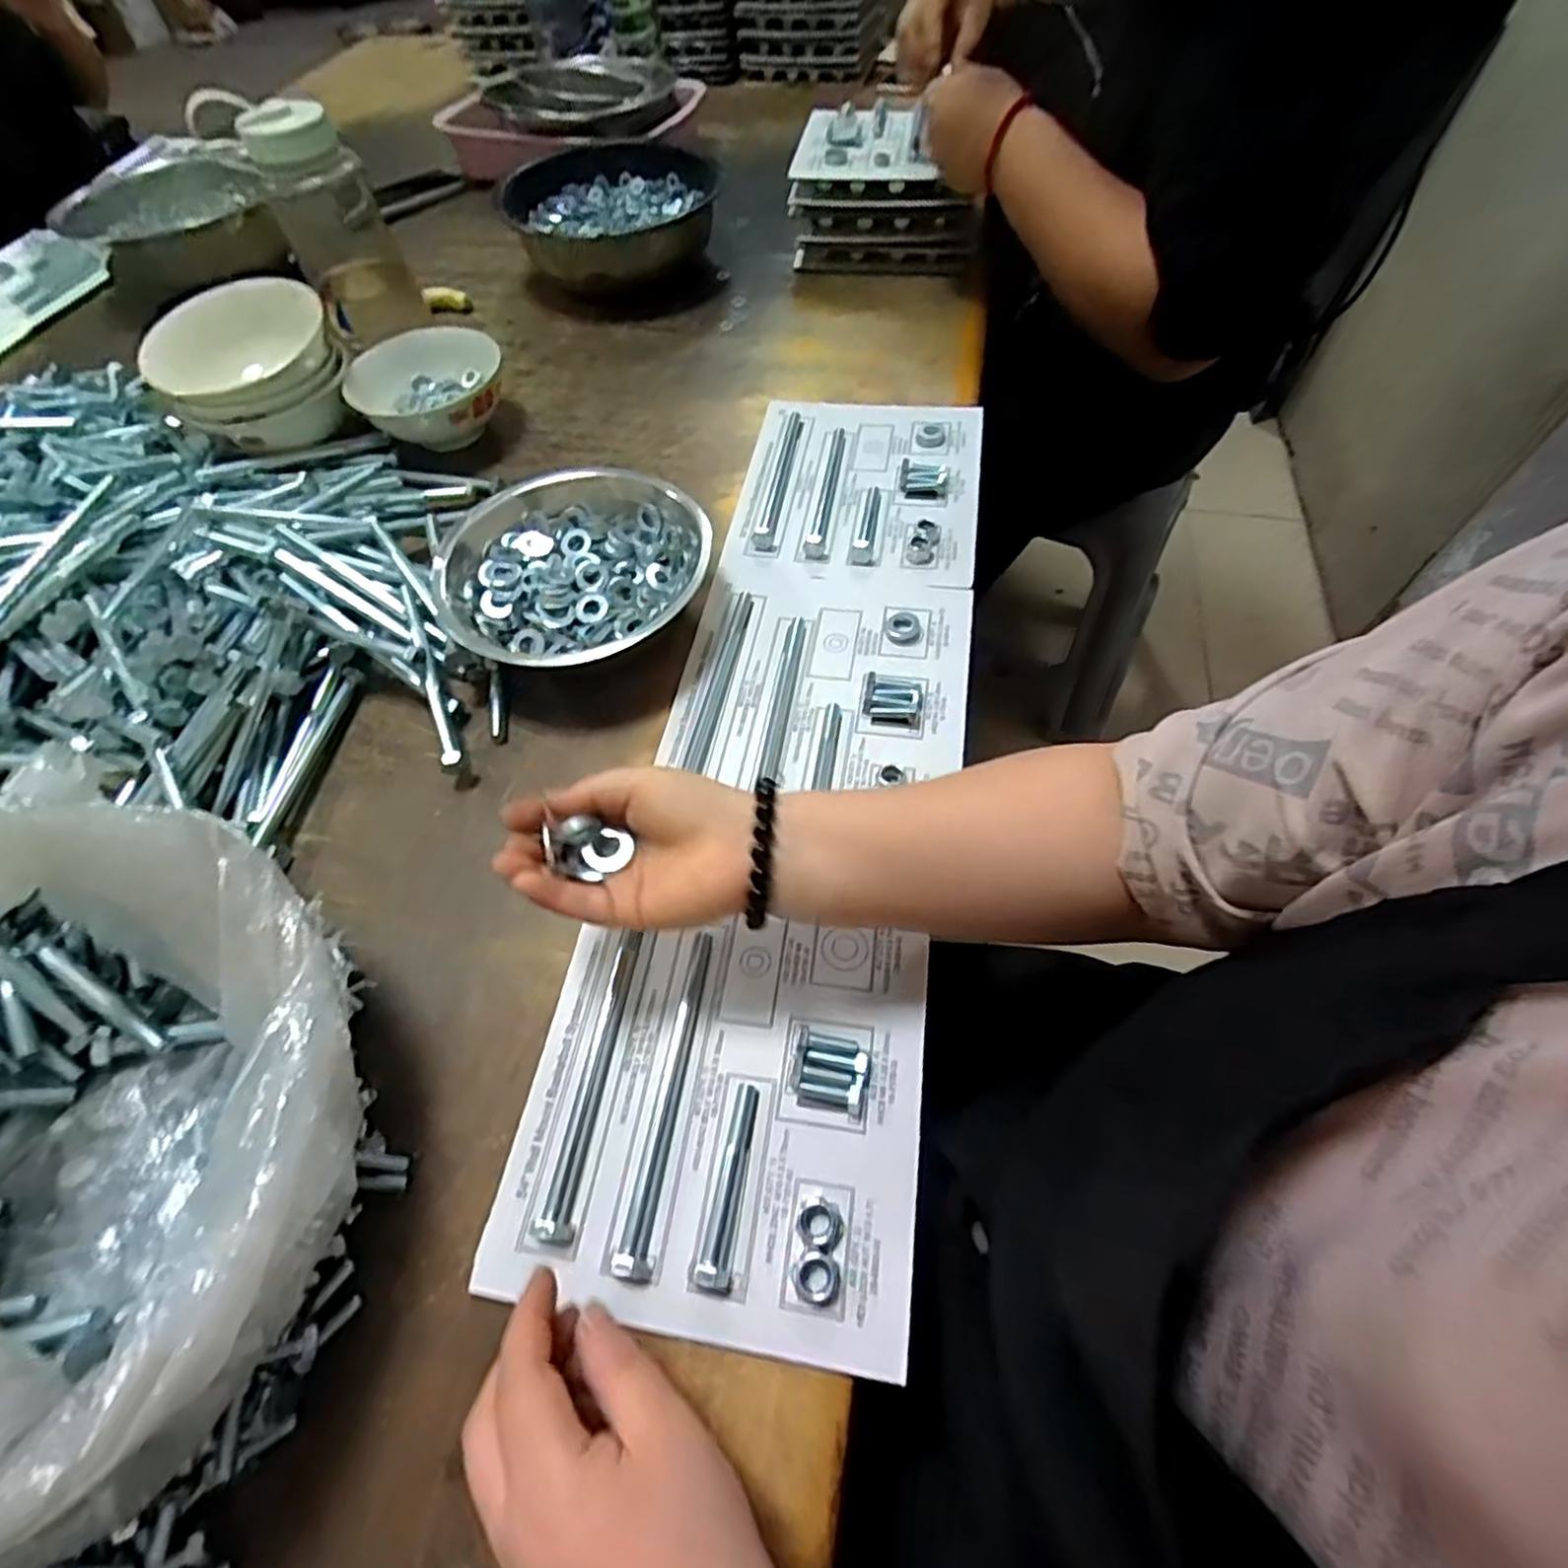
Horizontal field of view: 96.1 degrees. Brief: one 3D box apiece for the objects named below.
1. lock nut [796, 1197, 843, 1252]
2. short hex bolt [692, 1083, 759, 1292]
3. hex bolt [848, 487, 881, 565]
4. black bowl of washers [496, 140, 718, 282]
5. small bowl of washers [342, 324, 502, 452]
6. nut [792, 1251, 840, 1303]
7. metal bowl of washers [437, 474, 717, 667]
[{"bbox_3d":[0.015,0.194,0.311,0.020,0.010,0.019,-2,58,3],"label":"lock nut"},{"bbox_3d":[-0.024,0.181,0.321,0.014,0.014,0.082,8,59,8],"label":"short hex bolt"},{"bbox_3d":[0.066,-0.205,0.545,0.017,0.017,0.088,10,60,9],"label":"hex bolt"},{"bbox_3d":[-0.188,-0.629,0.778,0.215,0.078,0.237,-10,58,-2],"label":"black bowl of washers"},{"bbox_3d":[-0.308,-0.342,0.622,0.124,0.065,0.116,-2,58,3],"label":"small bowl of washers"},{"bbox_3d":[0.013,0.211,0.301,0.020,0.010,0.018,10,60,10],"label":"nut"},{"bbox_3d":[-0.142,-0.141,0.491,0.168,0.067,0.170,-2,58,3],"label":"metal bowl of washers"}]

